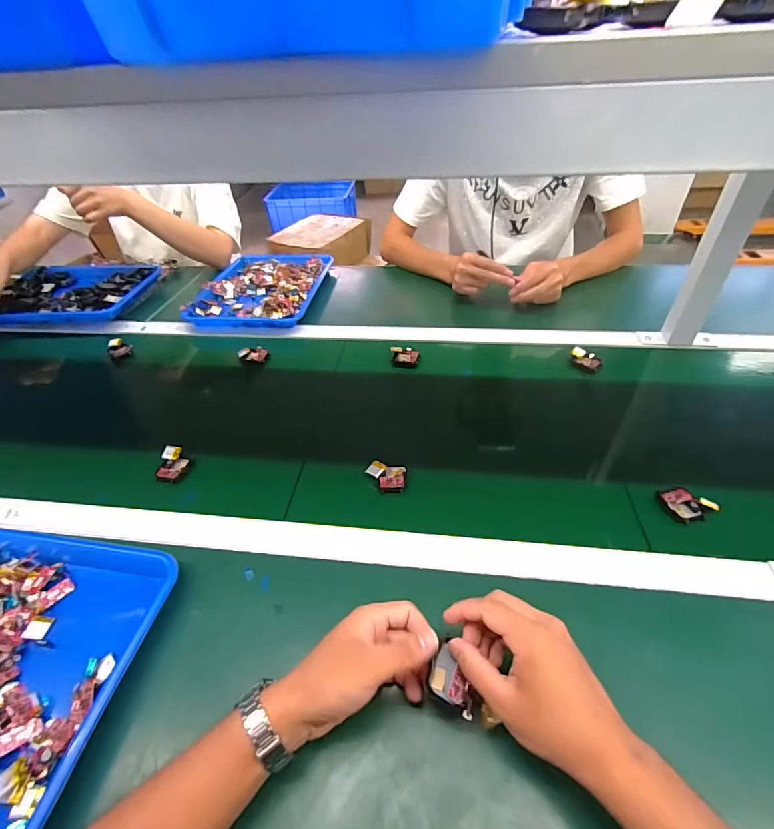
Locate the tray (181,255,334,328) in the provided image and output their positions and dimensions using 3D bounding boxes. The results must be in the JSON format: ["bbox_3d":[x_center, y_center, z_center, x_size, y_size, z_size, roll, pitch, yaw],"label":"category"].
[{"bbox_3d":[-0.274,-0.289,0.949,0.250,0.033,0.316,3,43,7],"label":"tray"}]

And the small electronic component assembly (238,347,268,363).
[{"bbox_3d":[-0.242,-0.110,0.764,0.053,0.012,0.035,7,44,11],"label":"small electronic component assembly"}]

